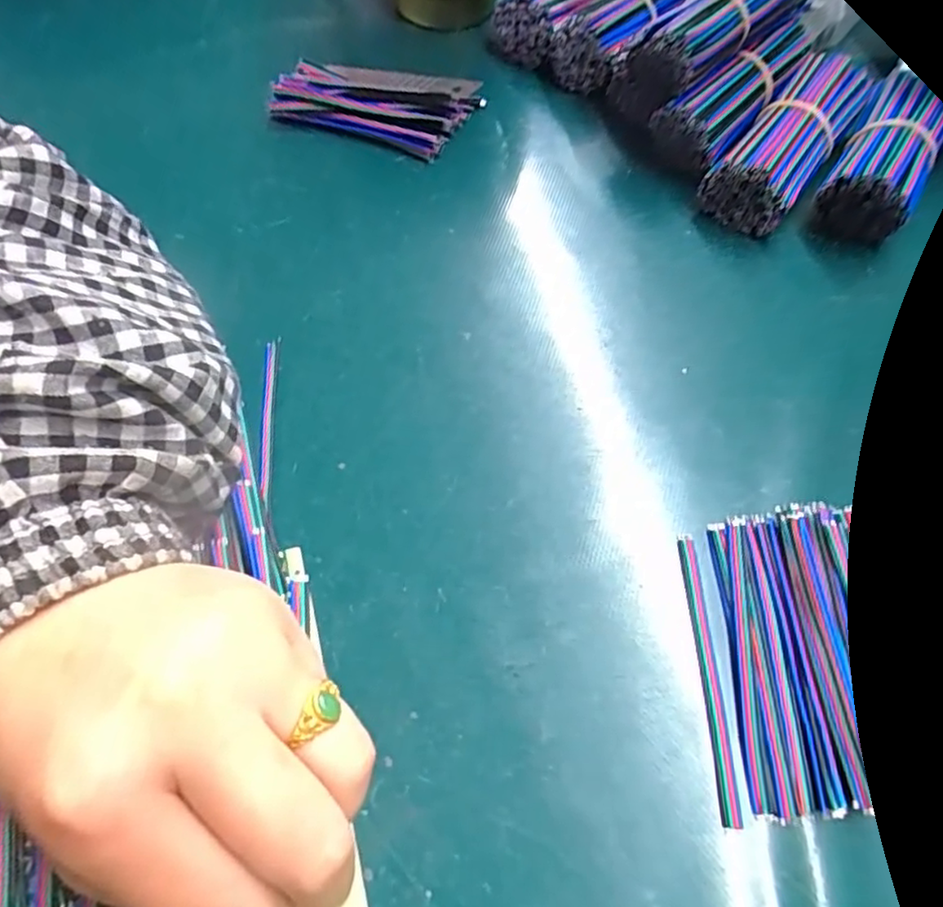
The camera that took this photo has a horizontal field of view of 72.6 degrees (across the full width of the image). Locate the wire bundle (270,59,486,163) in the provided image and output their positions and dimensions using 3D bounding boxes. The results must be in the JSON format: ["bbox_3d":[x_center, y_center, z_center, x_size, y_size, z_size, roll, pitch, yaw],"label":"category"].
[{"bbox_3d":[-0.053,-0.189,0.346,0.101,0.022,0.044,18,65,10],"label":"wire bundle"}]

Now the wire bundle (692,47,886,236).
[{"bbox_3d":[0.153,-0.148,0.313,0.039,0.042,0.094,38,69,18],"label":"wire bundle"}]

